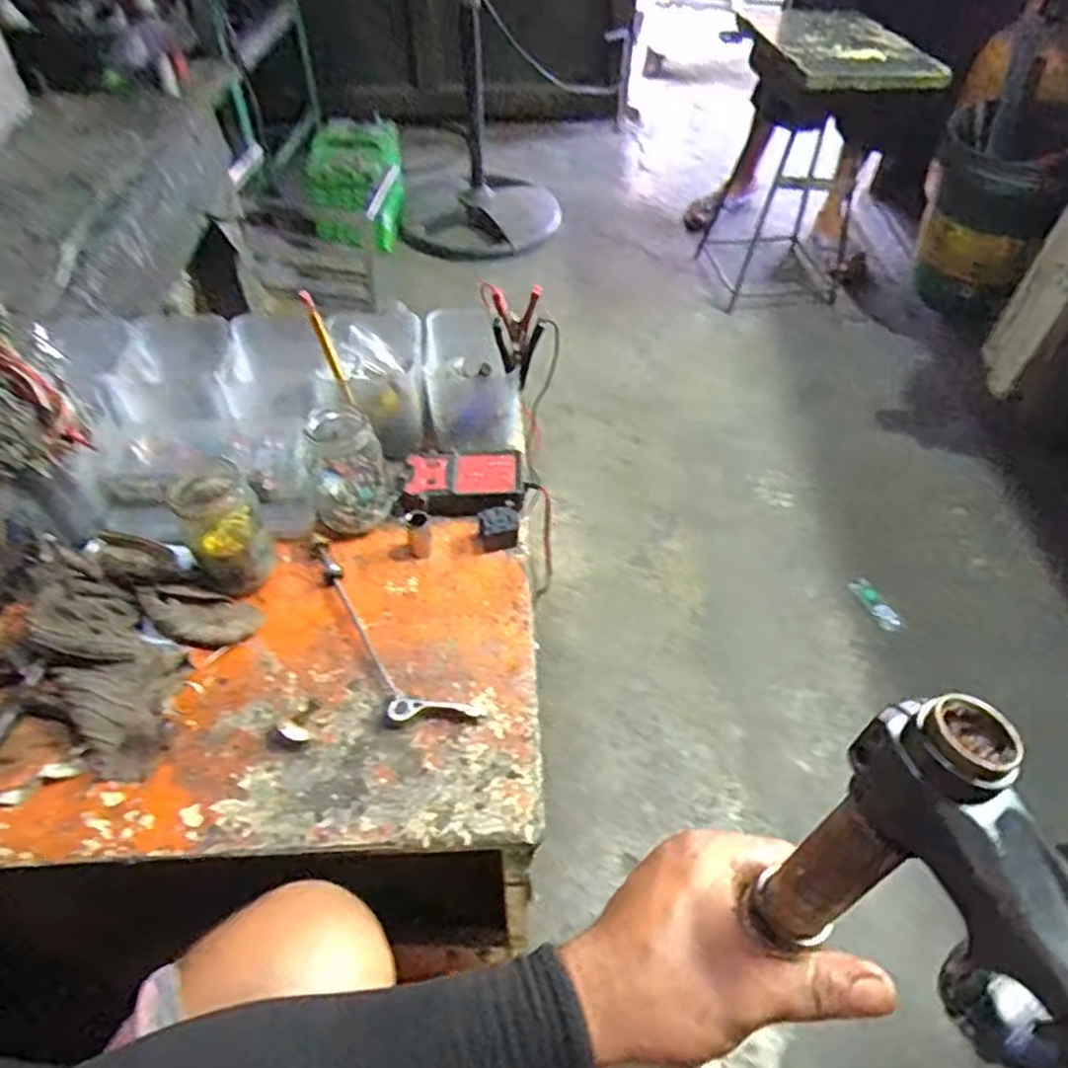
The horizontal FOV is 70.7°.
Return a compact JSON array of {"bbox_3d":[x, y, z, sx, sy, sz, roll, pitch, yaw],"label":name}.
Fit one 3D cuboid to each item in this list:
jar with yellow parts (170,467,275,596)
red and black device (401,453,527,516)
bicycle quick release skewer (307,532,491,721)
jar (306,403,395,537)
[{"bbox_3d":[-0.246,-0.007,0.595,0.060,0.091,0.066,-29,56,-22],"label":"jar with yellow parts"},{"bbox_3d":[-0.063,-0.044,0.678,0.103,0.031,0.062,-6,50,-4],"label":"red and black device"},{"bbox_3d":[-0.129,0.080,0.583,0.053,0.013,0.219,-35,58,-25],"label":"bicycle quick release skewer"},{"bbox_3d":[-0.159,-0.058,0.634,0.066,0.090,0.074,-17,52,-13],"label":"jar"}]

